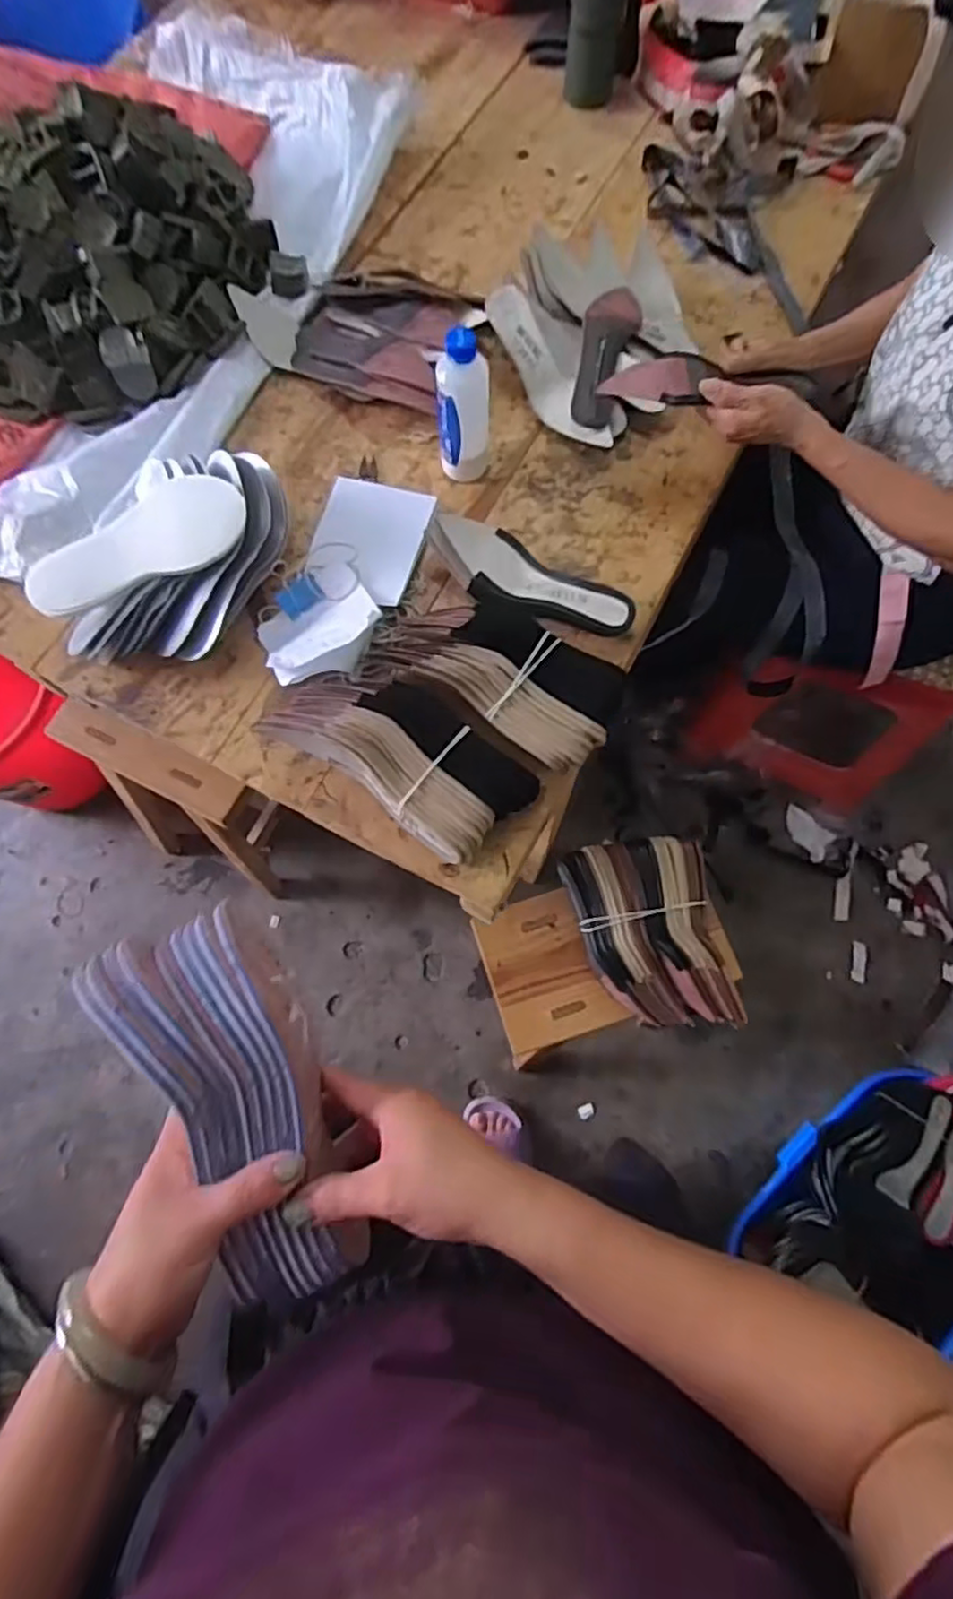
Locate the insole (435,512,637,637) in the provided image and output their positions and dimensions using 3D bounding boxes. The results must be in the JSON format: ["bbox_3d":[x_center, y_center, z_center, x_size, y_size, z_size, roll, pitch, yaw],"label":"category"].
[{"bbox_3d":[0.066,-0.252,0.776,0.239,0.034,0.075,27,75,9],"label":"insole"}]

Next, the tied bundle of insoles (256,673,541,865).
[{"bbox_3d":[-0.079,-0.049,0.698,0.274,0.059,0.124,31,76,10],"label":"tied bundle of insoles"}]

